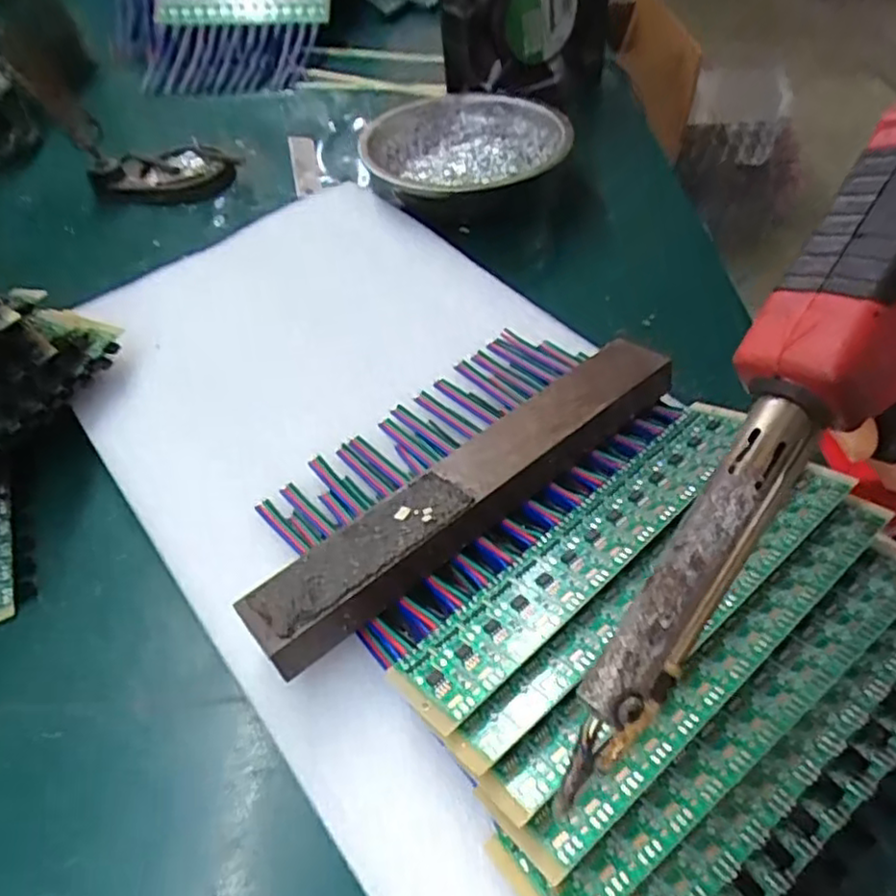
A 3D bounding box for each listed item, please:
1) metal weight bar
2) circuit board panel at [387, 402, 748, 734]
[{"bbox_3d":[0.010,0.015,0.255,0.181,0.025,0.031,-35,55,-22],"label":"metal weight bar"},{"bbox_3d":[0.050,0.031,0.235,0.160,0.004,0.034,-36,36,-24],"label":"circuit board panel"}]

